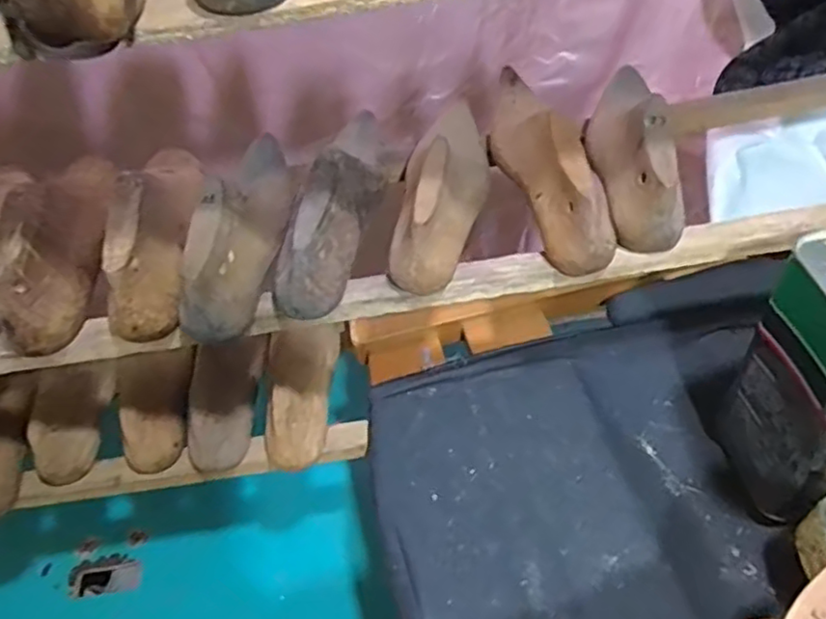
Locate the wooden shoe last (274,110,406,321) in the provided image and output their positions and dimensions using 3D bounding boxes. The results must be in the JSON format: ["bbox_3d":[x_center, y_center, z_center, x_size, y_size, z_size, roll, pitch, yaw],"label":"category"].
[{"bbox_3d":[-0.057,-0.094,0.526,0.058,0.072,0.223,12,51,15],"label":"wooden shoe last"}]

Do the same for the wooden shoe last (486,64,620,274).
[{"bbox_3d":[0.107,-0.135,0.541,0.058,0.072,0.244,-9,49,-3],"label":"wooden shoe last"}]

